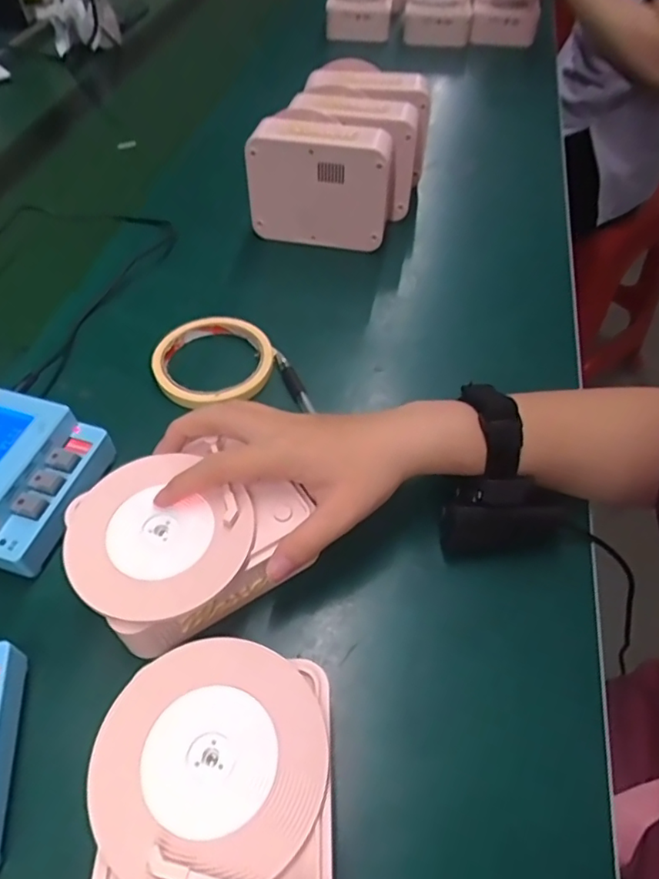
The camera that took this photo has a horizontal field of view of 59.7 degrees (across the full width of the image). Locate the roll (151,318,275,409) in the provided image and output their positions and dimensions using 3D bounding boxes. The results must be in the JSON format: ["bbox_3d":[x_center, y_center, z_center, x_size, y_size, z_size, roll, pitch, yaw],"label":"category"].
[{"bbox_3d":[-0.092,-0.062,0.457,0.093,0.014,0.085,-1,52,1],"label":"roll"}]

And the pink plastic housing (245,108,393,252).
[{"bbox_3d":[-0.006,-0.240,0.539,0.124,0.099,0.056,11,53,9],"label":"pink plastic housing"}]

